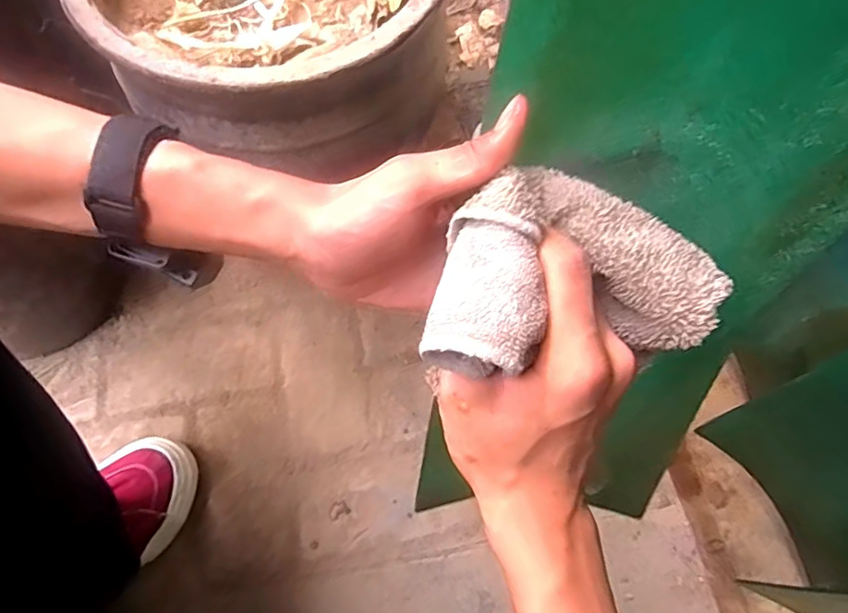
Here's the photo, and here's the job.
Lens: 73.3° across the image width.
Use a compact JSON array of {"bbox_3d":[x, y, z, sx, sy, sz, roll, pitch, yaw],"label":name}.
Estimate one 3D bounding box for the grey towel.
[{"bbox_3d":[0.059,-0.014,0.252,0.130,0.055,0.079,-12,68,-7],"label":"grey towel"}]

